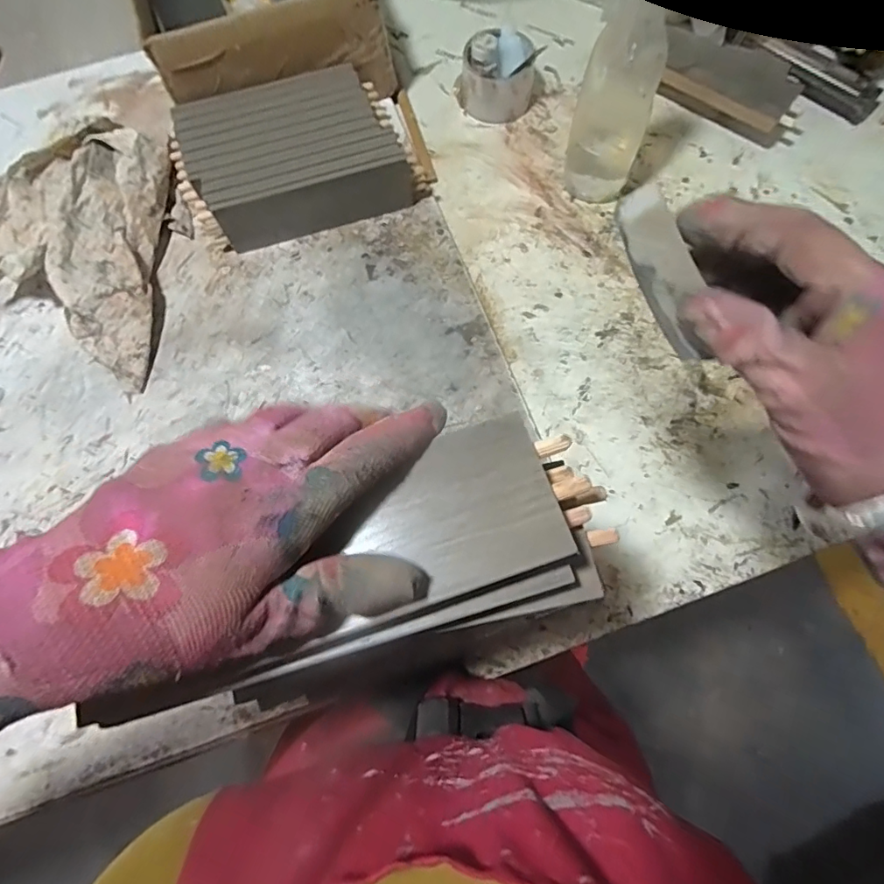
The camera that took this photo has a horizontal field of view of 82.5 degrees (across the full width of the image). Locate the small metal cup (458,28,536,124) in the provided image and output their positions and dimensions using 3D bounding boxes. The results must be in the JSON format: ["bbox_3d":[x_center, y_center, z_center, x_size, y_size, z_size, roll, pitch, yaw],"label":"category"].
[{"bbox_3d":[0.064,-0.431,0.598,0.093,0.059,0.078,7,73,5],"label":"small metal cup"}]

